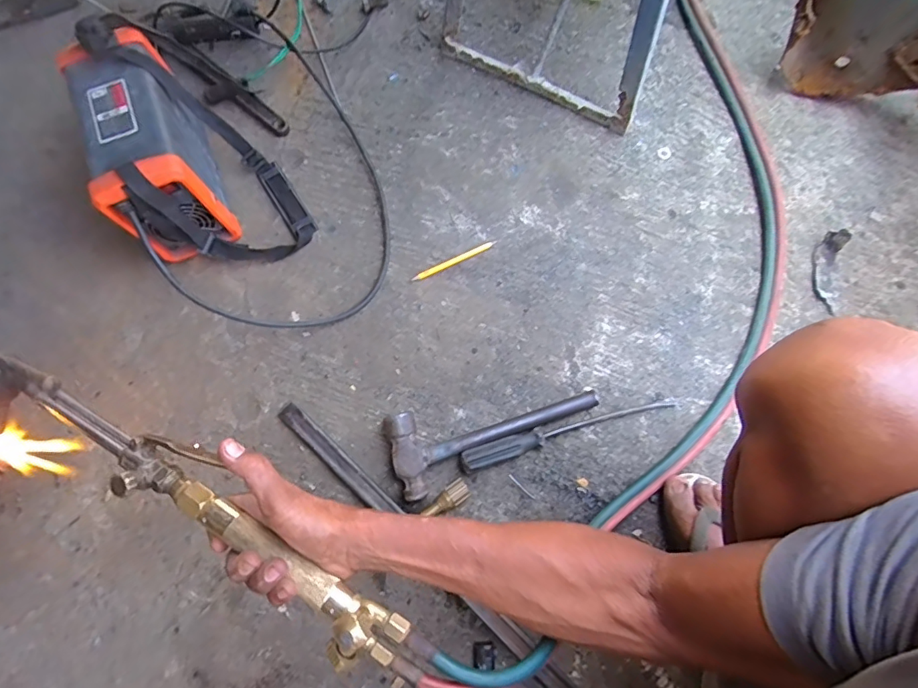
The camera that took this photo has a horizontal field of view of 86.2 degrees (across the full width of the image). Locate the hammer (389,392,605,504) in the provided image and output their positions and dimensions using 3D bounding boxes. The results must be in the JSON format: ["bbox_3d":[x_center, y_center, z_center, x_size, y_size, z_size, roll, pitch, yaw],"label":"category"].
[{"bbox_3d":[0.046,0.101,0.618,0.264,0.039,0.098,-20,76,-3],"label":"hammer"}]

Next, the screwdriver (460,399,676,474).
[{"bbox_3d":[0.141,0.106,0.618,0.285,0.038,0.026,-18,76,-3],"label":"screwdriver"}]

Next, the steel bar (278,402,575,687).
[{"bbox_3d":[-0.030,0.257,0.587,0.524,0.015,0.026,42,81,10],"label":"steel bar"}]

